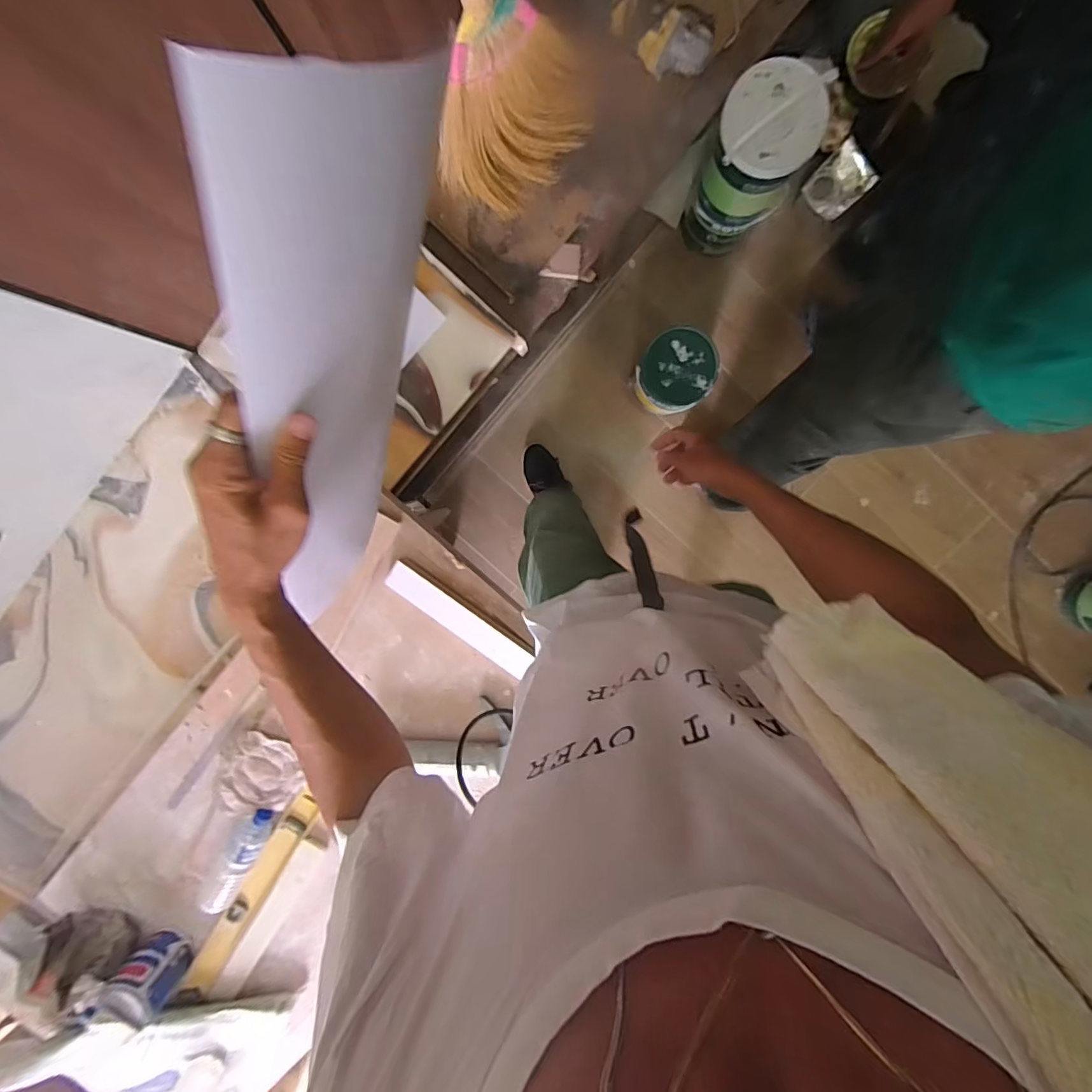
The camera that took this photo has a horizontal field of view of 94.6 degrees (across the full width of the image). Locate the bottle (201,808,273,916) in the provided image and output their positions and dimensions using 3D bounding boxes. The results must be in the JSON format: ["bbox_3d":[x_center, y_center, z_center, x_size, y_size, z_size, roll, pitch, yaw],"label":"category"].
[{"bbox_3d":[-0.560,0.570,0.924,0.047,0.053,0.215,31,98,-2],"label":"bottle"}]

